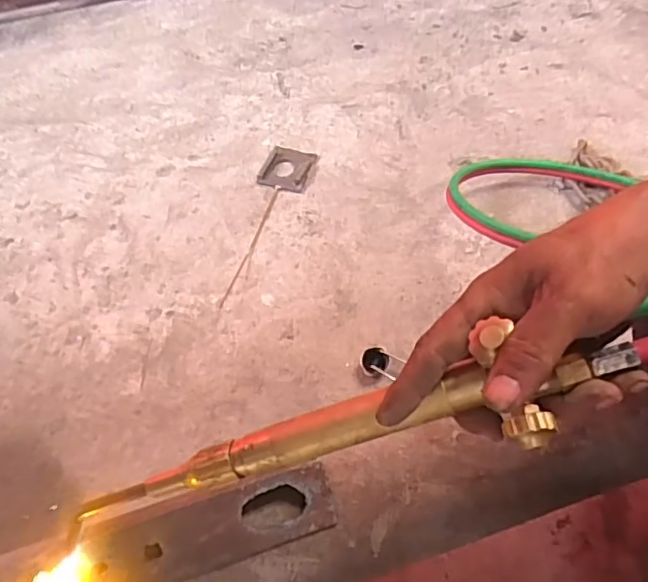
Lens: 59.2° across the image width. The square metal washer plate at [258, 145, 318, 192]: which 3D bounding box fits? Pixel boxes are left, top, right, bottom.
[{"bbox_3d":[-0.065,-0.216,1.001,0.082,0.013,0.096,13,56,13],"label":"square metal washer plate"}]

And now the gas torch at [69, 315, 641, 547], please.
[{"bbox_3d":[-0.013,0.085,0.319,0.351,0.037,0.049,-20,52,19],"label":"gas torch"}]

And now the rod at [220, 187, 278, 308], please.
[{"bbox_3d":[-0.114,-0.076,0.910,0.011,0.005,0.253,12,56,12],"label":"rod"}]

